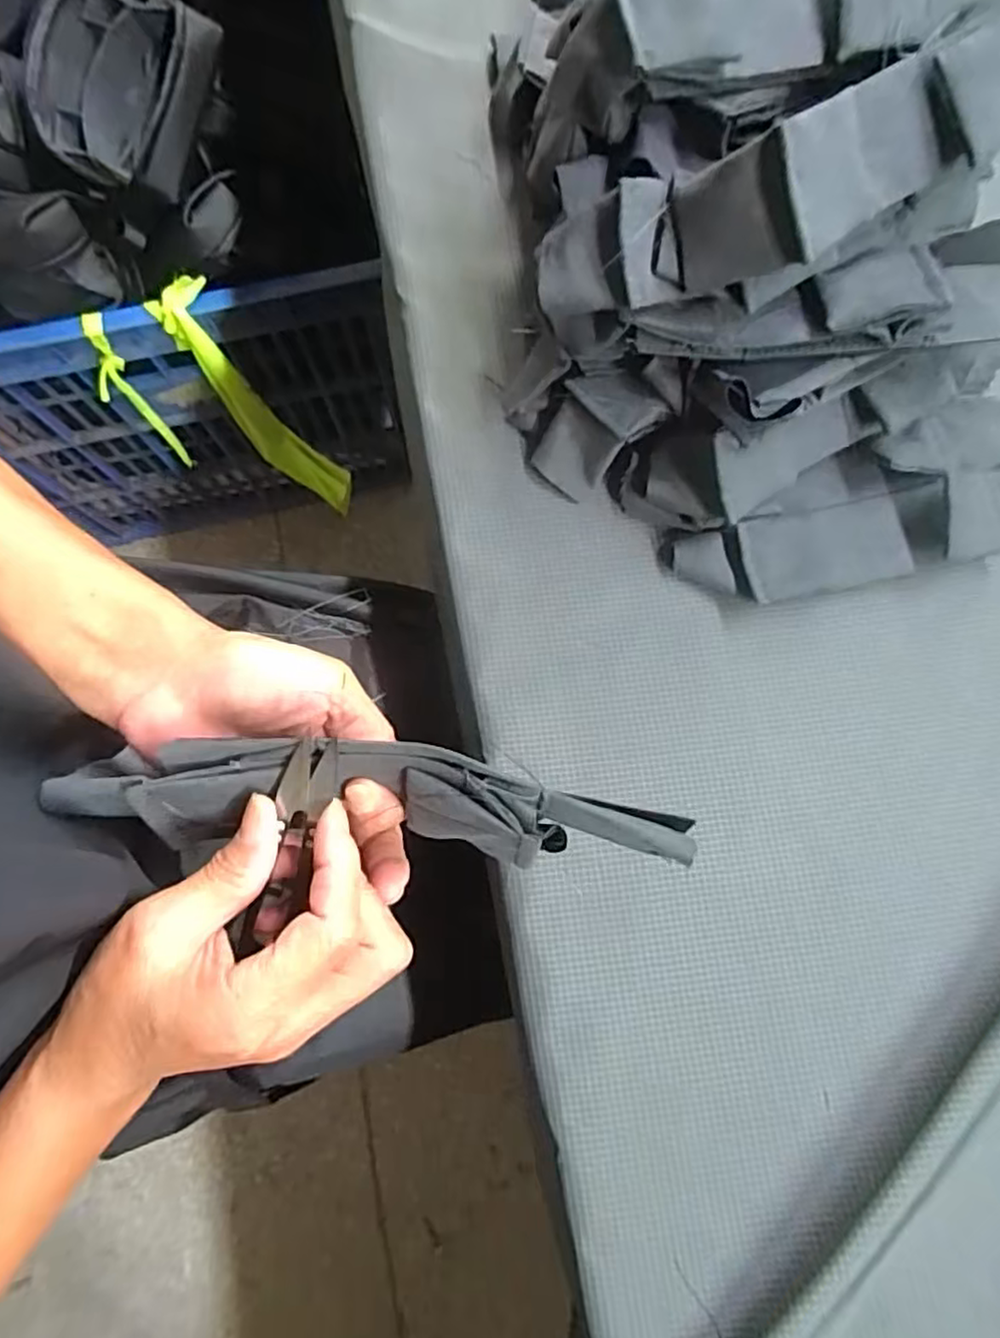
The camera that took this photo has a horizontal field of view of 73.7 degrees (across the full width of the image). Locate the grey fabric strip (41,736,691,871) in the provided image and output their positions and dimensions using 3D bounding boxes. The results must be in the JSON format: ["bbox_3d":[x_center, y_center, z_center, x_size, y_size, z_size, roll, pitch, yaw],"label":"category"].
[{"bbox_3d":[-0.045,0.048,0.240,0.213,0.043,0.037,4,79,0],"label":"grey fabric strip"}]

